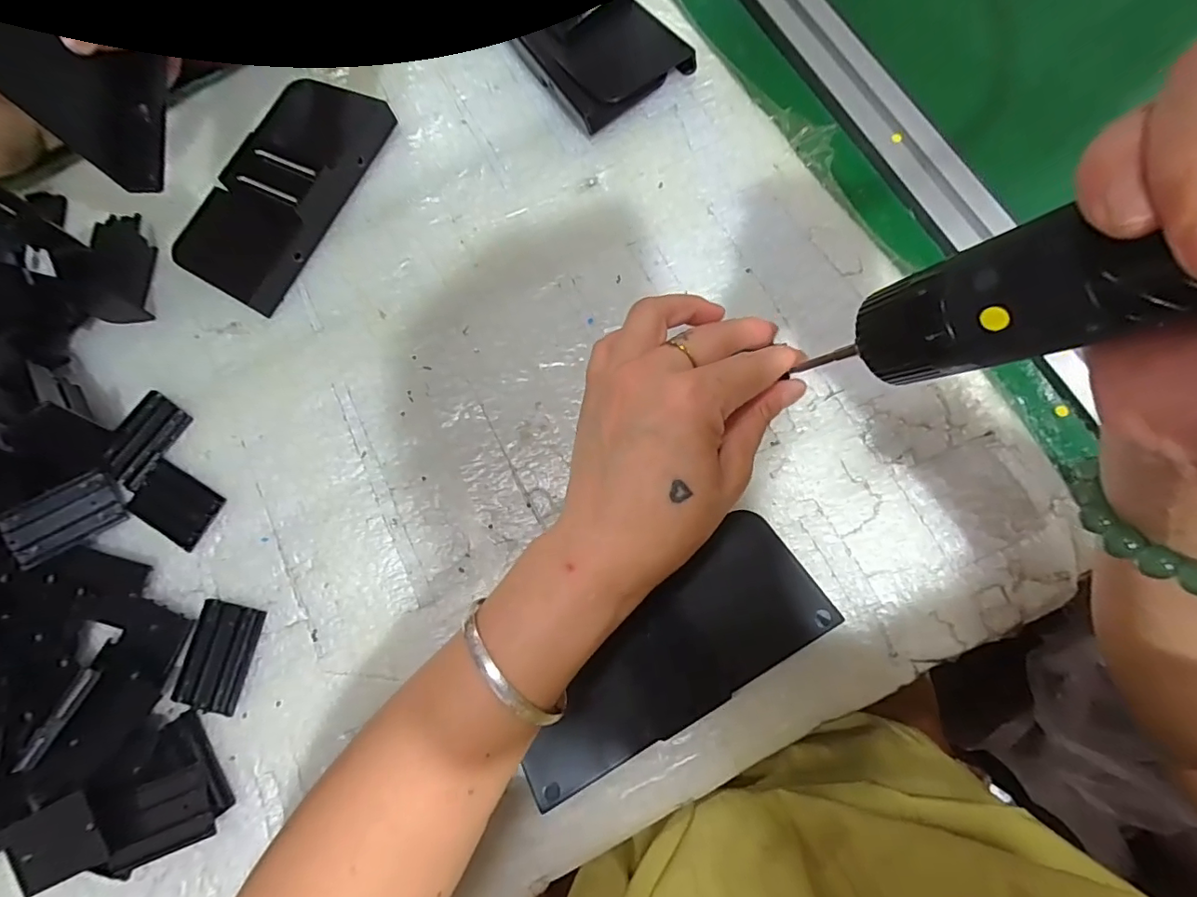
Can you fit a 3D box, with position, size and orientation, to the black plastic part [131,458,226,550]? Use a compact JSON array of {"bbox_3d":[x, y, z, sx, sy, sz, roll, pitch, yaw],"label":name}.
[{"bbox_3d":[-0.250,0.032,0.309,0.053,0.004,0.034,30,81,12],"label":"black plastic part"}]

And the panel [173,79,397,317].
[{"bbox_3d":[-0.208,-0.174,0.344,0.068,0.025,0.160,24,79,11],"label":"panel"}]

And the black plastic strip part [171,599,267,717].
[{"bbox_3d":[-0.207,0.113,0.283,0.035,0.005,0.054,10,77,8],"label":"black plastic strip part"}]

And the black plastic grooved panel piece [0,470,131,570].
[{"bbox_3d":[-0.310,0.040,0.303,0.056,0.005,0.035,-33,85,-22],"label":"black plastic grooved panel piece"}]

